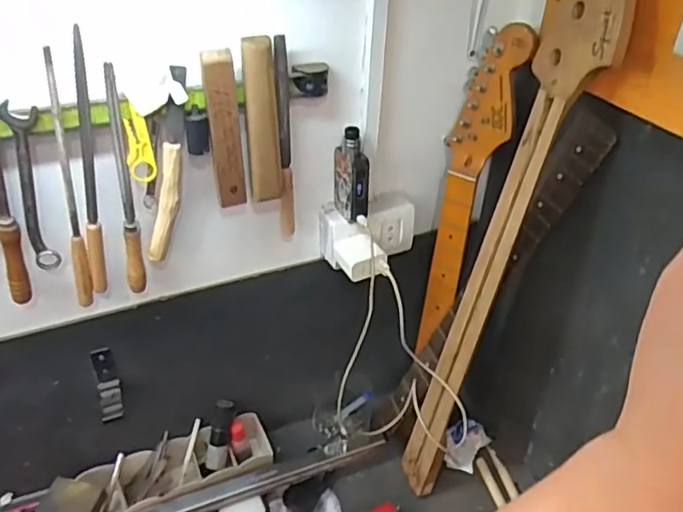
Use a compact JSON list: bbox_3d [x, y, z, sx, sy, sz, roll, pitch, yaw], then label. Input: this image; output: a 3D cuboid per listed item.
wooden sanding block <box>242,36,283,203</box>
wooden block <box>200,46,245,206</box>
[{"bbox_3d":[-0.084,-0.141,0.619,0.034,0.178,0.021,-1,36,-4],"label":"wooden sanding block"},{"bbox_3d":[-0.125,-0.131,0.614,0.033,0.171,0.013,-11,38,-16],"label":"wooden block"}]

